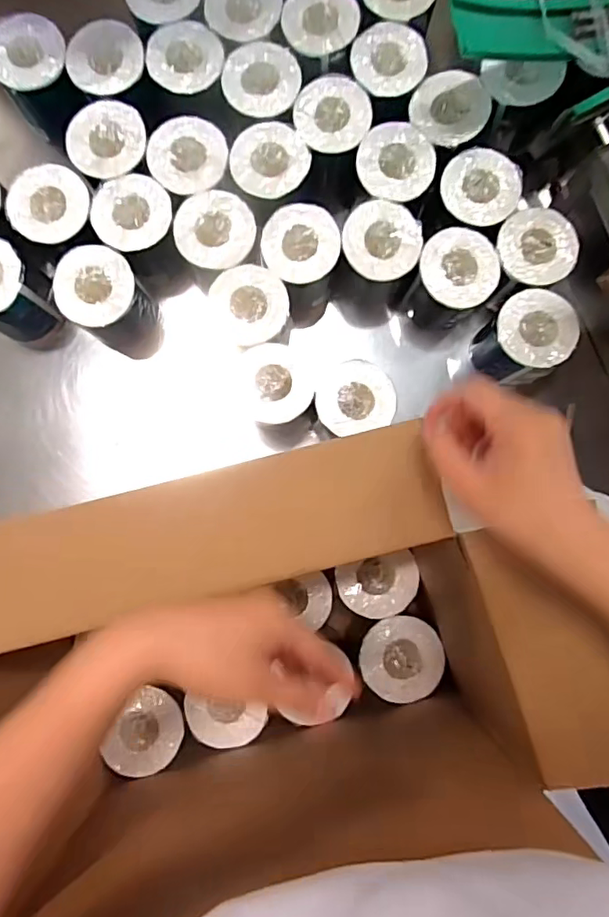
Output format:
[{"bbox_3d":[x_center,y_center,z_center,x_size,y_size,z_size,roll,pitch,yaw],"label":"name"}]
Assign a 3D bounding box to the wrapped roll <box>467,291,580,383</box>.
[{"bbox_3d":[0.264,-0.145,0.682,0.093,0.109,0.094,0,87,-1],"label":"wrapped roll"}]

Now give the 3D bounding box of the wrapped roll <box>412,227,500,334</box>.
[{"bbox_3d":[0.180,-0.219,0.706,0.089,0.130,0.094,0,87,-1],"label":"wrapped roll"}]

